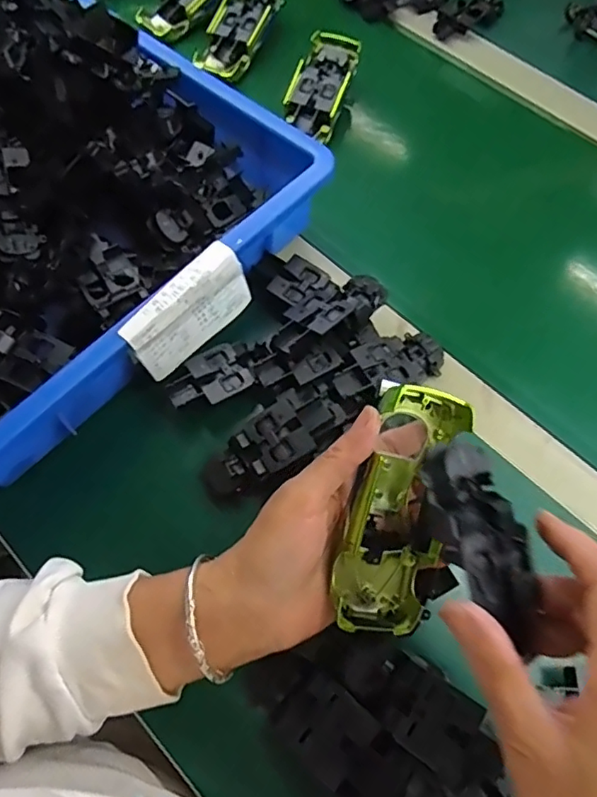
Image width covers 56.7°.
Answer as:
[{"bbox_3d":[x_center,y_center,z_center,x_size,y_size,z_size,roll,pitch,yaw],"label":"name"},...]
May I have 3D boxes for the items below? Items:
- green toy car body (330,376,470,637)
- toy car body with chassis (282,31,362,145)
[{"bbox_3d":[0.057,0.061,0.305,0.051,0.046,0.132,16,90,6],"label":"green toy car body"},{"bbox_3d":[0.024,-0.319,0.563,0.057,0.022,0.111,16,80,6],"label":"toy car body with chassis"}]

